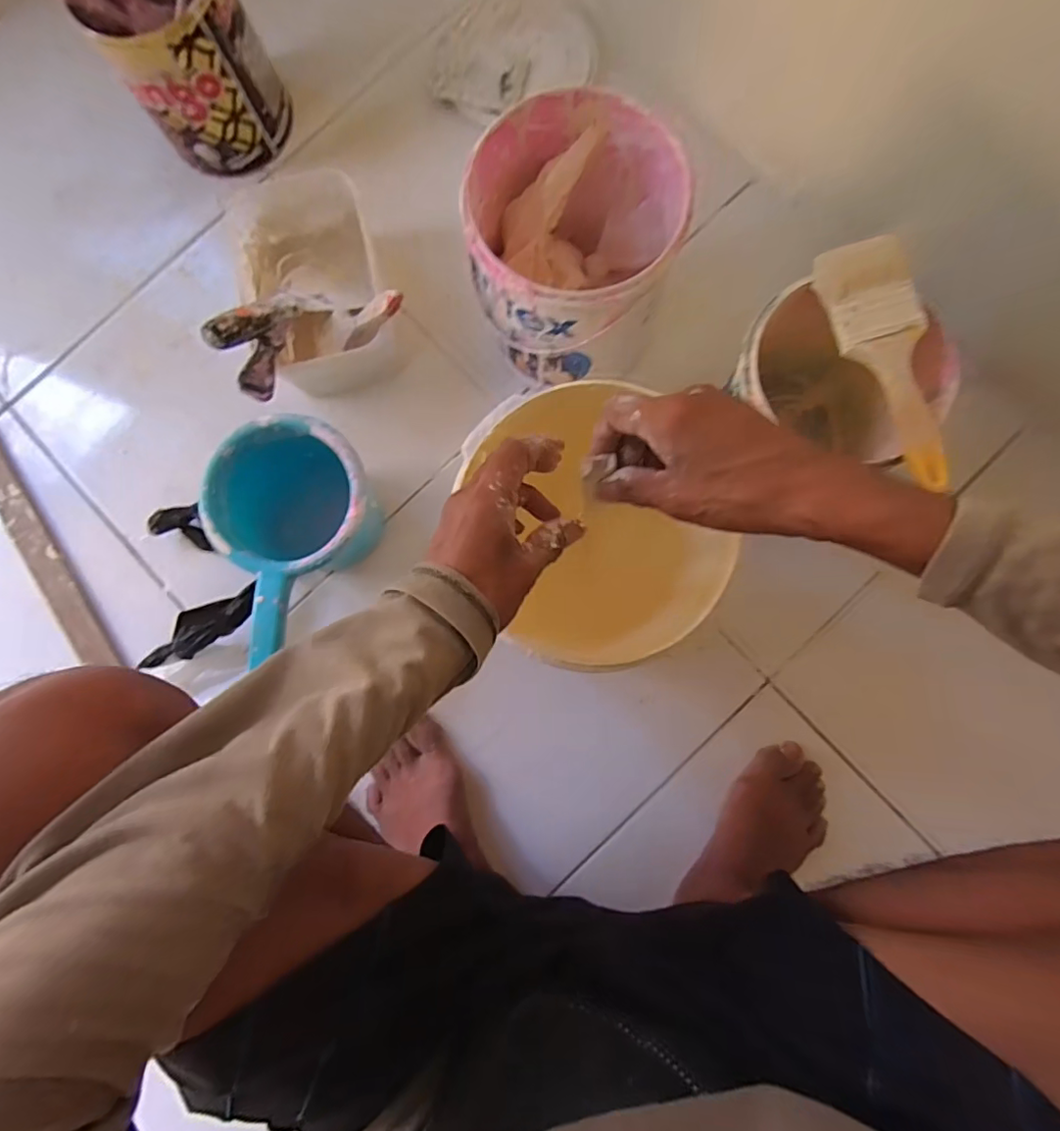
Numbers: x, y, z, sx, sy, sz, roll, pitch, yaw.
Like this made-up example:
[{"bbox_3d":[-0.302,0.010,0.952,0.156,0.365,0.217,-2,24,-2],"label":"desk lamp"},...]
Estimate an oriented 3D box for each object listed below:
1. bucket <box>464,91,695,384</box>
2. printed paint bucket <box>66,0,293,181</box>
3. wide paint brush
[{"bbox_3d":[0.044,-0.290,0.521,0.175,0.182,0.193,24,86,4],"label":"bucket"},{"bbox_3d":[-0.366,-0.546,0.582,0.140,0.158,0.160,-40,84,-2],"label":"printed paint bucket"},{"bbox_3d":[0.288,-0.161,0.423,0.062,0.020,0.198,-20,84,0],"label":"wide paint brush"}]

